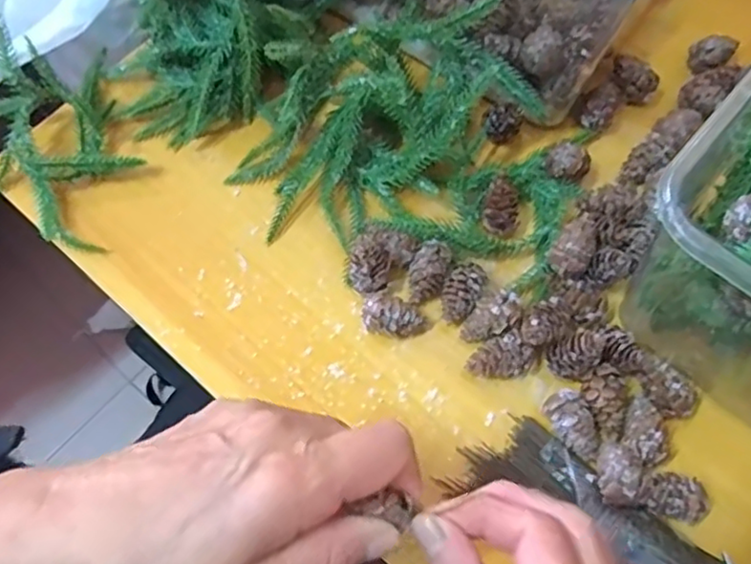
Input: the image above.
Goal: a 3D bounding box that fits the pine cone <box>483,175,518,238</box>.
[{"bbox_3d":[0.074,-0.044,0.381,0.019,0.020,0.028,6,68,4],"label":"pine cone"}]

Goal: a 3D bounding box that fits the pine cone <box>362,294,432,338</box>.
[{"bbox_3d":[0.012,0.019,0.363,0.037,0.023,0.018,0,67,1],"label":"pine cone"}]

